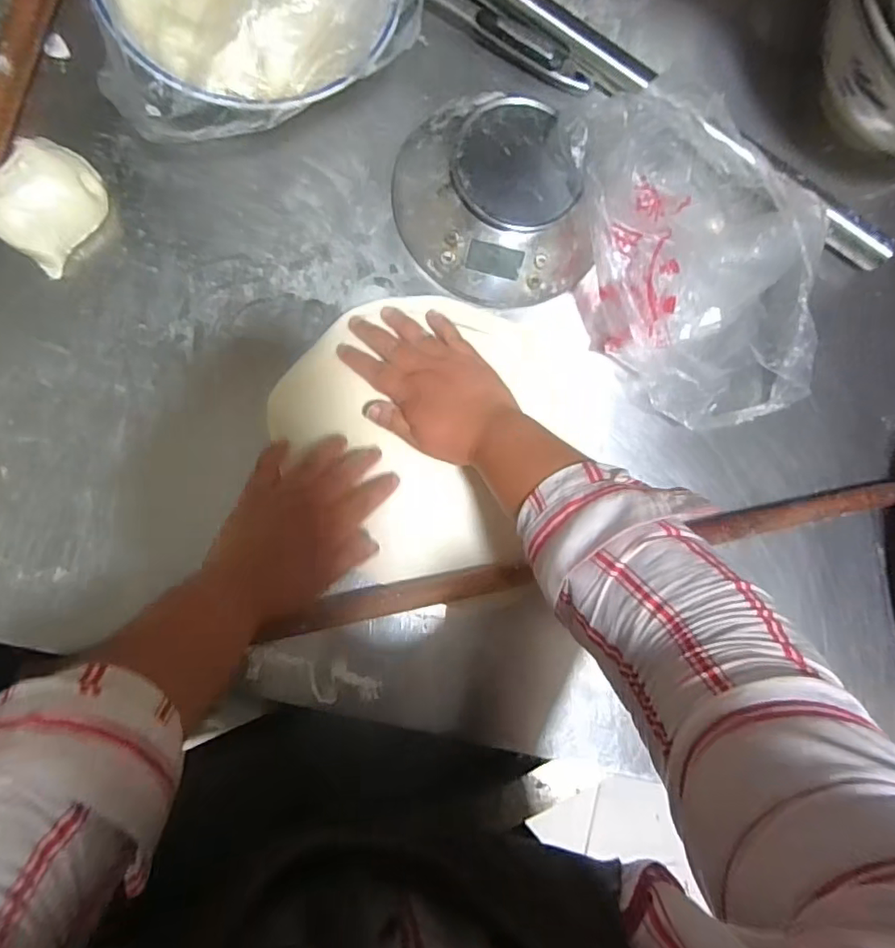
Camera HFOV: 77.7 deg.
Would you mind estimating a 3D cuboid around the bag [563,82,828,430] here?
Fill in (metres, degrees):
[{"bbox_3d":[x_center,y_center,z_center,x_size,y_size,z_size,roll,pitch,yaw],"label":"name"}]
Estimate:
[{"bbox_3d":[0.220,-0.183,0.479,0.201,0.089,0.274,-17,88,-9],"label":"bag"}]

